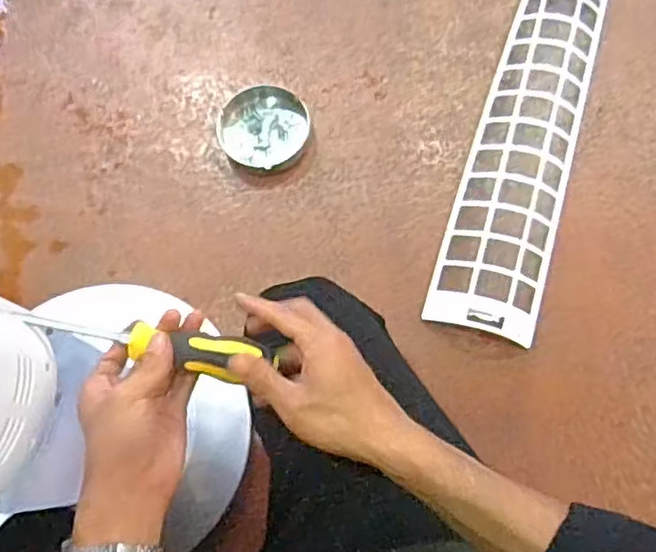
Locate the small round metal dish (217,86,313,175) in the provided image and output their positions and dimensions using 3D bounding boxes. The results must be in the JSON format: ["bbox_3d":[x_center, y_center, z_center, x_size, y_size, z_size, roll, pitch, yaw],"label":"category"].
[{"bbox_3d":[-0.088,-0.201,0.899,0.128,0.043,0.119,-15,74,-3],"label":"small round metal dish"}]

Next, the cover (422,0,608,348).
[{"bbox_3d":[0.259,-0.183,0.860,0.133,0.048,0.537,16,75,6],"label":"cover"}]

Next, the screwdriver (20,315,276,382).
[{"bbox_3d":[-0.133,0.049,0.479,0.200,0.029,0.031,7,74,17],"label":"screwdriver"}]

